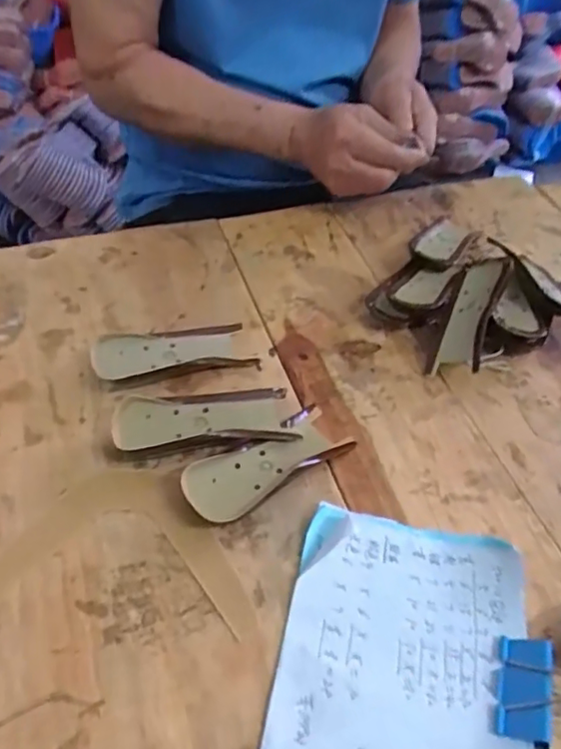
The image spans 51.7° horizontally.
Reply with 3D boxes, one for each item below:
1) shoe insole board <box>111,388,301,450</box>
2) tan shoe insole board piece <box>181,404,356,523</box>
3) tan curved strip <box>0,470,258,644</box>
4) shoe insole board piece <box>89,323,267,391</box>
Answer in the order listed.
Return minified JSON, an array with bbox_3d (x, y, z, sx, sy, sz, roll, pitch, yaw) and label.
[{"bbox_3d":[-0.053,0.034,0.408,0.121,0.021,0.044,-5,48,-9],"label":"shoe insole board"},{"bbox_3d":[-0.008,0.058,0.395,0.123,0.022,0.045,-31,56,-28],"label":"tan shoe insole board piece"},{"bbox_3d":[-0.098,0.105,0.358,0.165,0.004,0.102,5,45,-4],"label":"tan curved strip"},{"bbox_3d":[-0.083,-0.017,0.452,0.120,0.026,0.046,-16,51,-18],"label":"shoe insole board piece"}]

